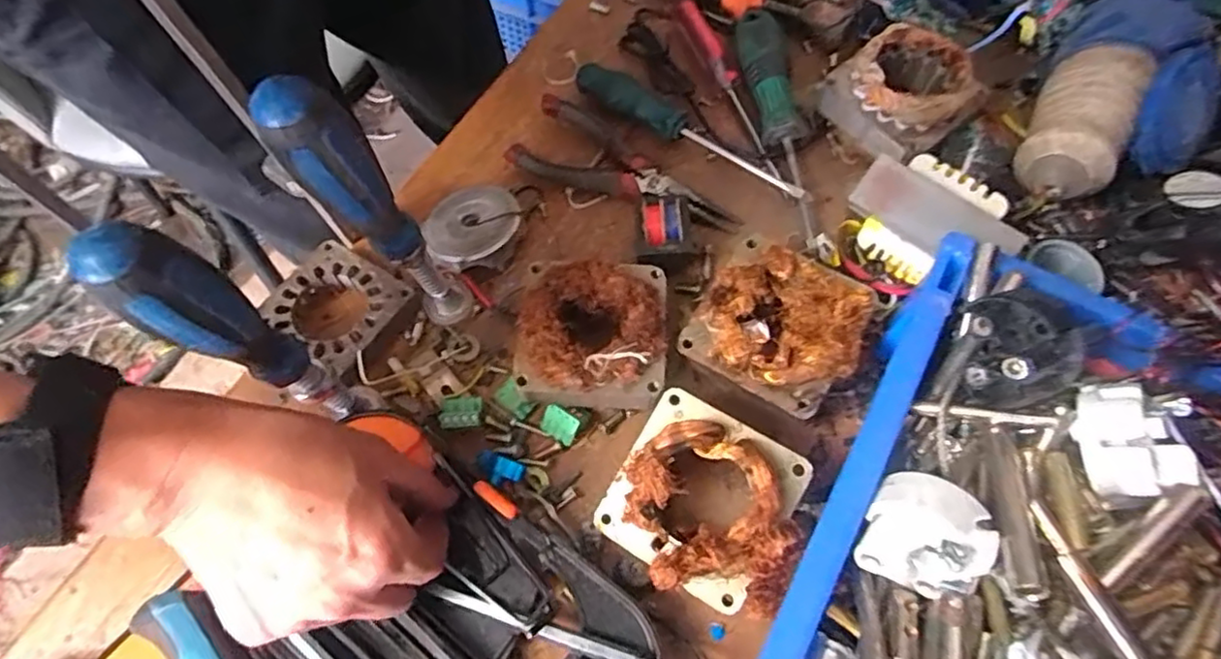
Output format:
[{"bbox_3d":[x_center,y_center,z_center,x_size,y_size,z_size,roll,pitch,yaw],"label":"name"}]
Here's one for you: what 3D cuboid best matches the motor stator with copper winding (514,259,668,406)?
[{"bbox_3d":[-0.010,0.002,0.365,0.080,0.046,0.079,2,67,0],"label":"motor stator with copper winding"}]

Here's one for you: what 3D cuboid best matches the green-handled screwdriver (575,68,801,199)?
[{"bbox_3d":[0.049,-0.132,0.436,0.171,0.022,0.019,33,71,12],"label":"green-handled screwdriver"}]

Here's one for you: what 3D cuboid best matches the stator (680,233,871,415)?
[{"bbox_3d":[0.090,-0.004,0.355,0.085,0.048,0.080,32,71,12],"label":"stator"}]

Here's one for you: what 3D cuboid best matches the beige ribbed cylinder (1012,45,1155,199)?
[{"bbox_3d":[0.273,-0.122,0.380,0.046,0.041,0.096,25,70,10],"label":"beige ribbed cylinder"}]

